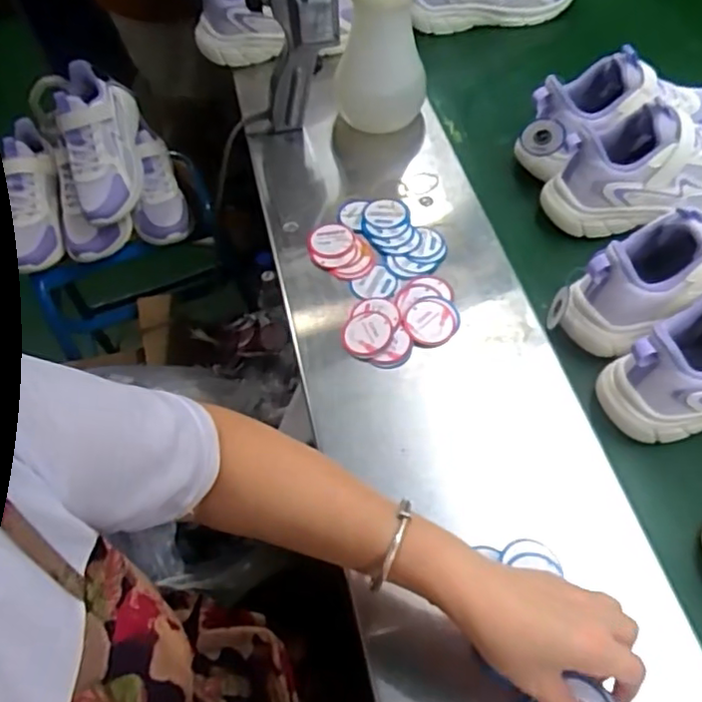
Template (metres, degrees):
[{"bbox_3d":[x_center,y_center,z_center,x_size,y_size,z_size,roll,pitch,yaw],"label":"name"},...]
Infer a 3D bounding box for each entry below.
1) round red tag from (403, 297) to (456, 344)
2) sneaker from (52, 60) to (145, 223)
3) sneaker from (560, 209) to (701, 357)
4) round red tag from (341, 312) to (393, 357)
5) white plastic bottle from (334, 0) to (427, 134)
[{"bbox_3d":[0.077,-0.030,0.609,0.050,0.008,0.046,-3,58,4],"label":"round red tag"},{"bbox_3d":[-0.362,-0.299,0.910,0.098,0.097,0.228,-6,93,-7],"label":"sneaker"},{"bbox_3d":[0.323,-0.086,0.590,0.256,0.102,0.095,-18,60,-6],"label":"sneaker"},{"bbox_3d":[0.016,-0.017,0.604,0.045,0.004,0.048,-3,61,6],"label":"round red tag"},{"bbox_3d":[0.038,-0.337,0.721,0.085,0.168,0.090,30,66,20],"label":"white plastic bottle"}]

